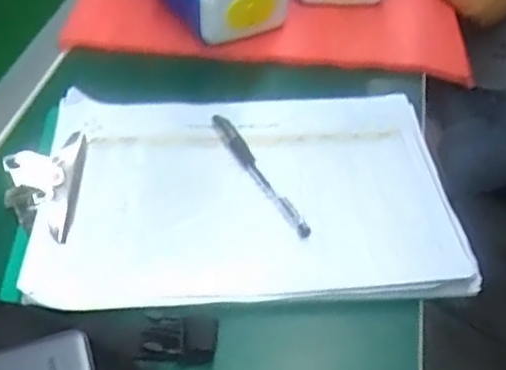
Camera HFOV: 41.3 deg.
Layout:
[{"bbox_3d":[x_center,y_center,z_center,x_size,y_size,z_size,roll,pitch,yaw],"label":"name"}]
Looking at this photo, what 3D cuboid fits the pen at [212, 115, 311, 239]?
[{"bbox_3d":[0.004,-0.012,0.537,0.015,0.009,0.148,-20,46,-21],"label":"pen"}]

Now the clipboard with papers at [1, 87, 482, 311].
[{"bbox_3d":[-0.013,0.001,0.521,0.322,0.027,0.212,-2,42,-2],"label":"clipboard with papers"}]

